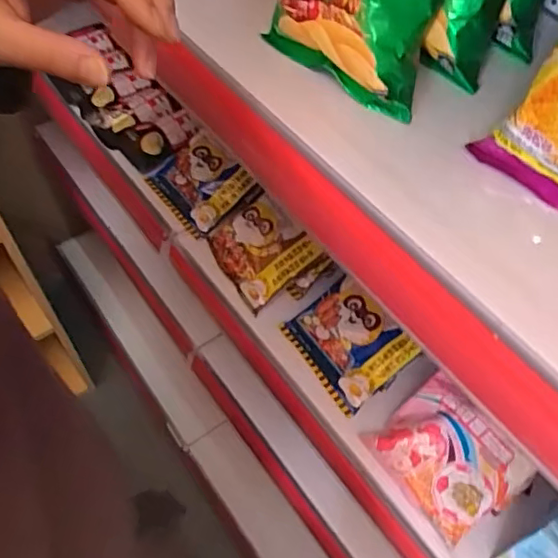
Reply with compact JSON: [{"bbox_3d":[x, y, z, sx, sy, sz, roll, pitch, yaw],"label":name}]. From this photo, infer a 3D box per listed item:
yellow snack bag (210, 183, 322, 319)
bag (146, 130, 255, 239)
[{"bbox_3d":[-0.024,-0.036,0.698,0.103,0.022,0.113,-43,73,0],"label":"yellow snack bag"},{"bbox_3d":[-0.103,-0.128,0.773,0.105,0.023,0.126,-44,70,2],"label":"bag"}]

